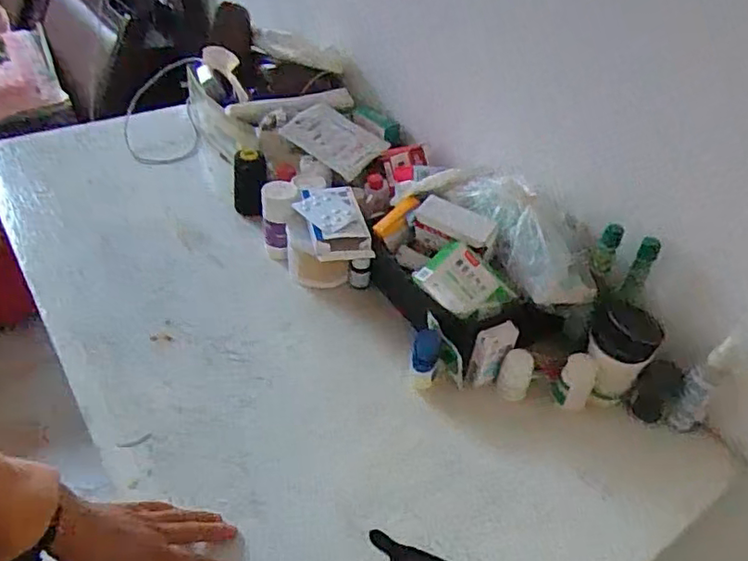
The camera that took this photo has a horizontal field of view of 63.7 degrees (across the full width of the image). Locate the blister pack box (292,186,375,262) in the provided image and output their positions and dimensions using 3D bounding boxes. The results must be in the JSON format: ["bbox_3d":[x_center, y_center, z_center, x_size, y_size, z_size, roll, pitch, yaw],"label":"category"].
[{"bbox_3d":[-0.057,-0.081,0.829,0.083,0.032,0.142,-6,40,-14],"label":"blister pack box"}]

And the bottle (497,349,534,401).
[{"bbox_3d":[0.170,0.114,0.722,0.037,0.054,0.033,20,40,17],"label":"bottle"}]

